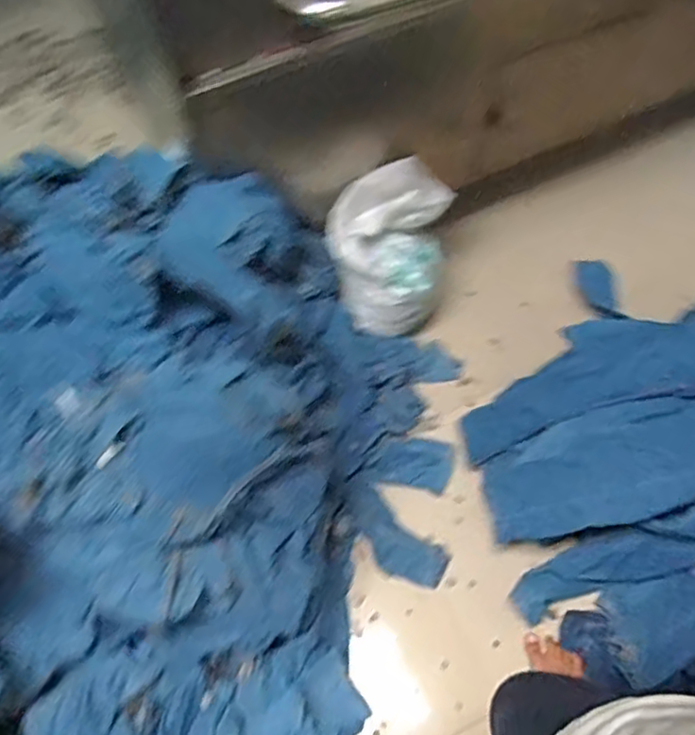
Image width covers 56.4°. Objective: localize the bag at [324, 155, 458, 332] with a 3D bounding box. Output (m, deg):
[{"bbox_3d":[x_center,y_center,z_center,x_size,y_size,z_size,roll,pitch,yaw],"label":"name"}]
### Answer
[{"bbox_3d":[0.092,-0.296,1.621,0.272,0.252,0.342,11,61,8],"label":"bag"}]

